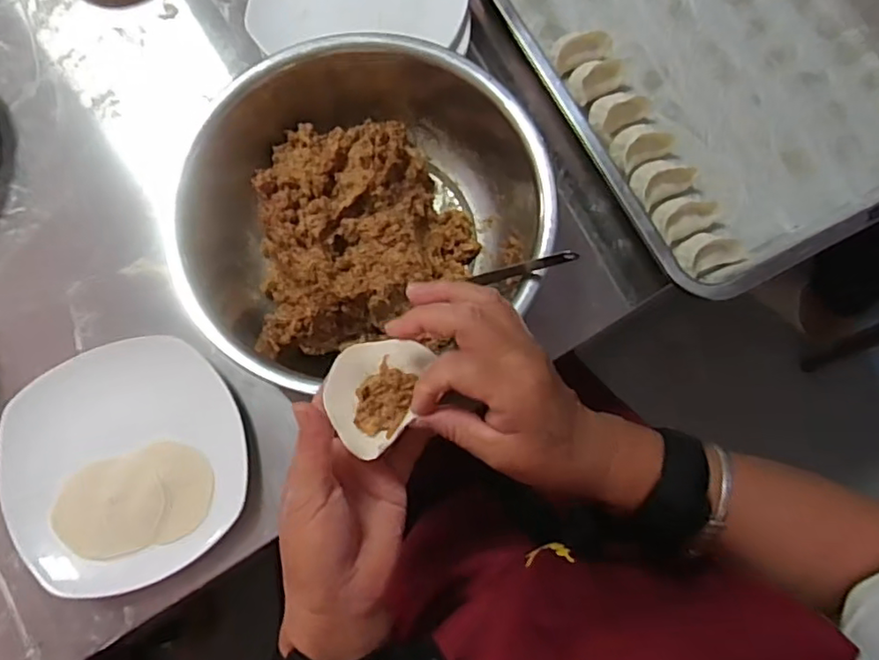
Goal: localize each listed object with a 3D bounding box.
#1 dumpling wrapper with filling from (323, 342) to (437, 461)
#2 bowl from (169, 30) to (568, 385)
[{"bbox_3d":[-0.041,0.036,0.366,0.055,0.024,0.070,16,79,2],"label":"dumpling wrapper with filling"},{"bbox_3d":[-0.069,-0.108,0.501,0.278,0.083,0.263,-23,77,-6],"label":"bowl"}]

